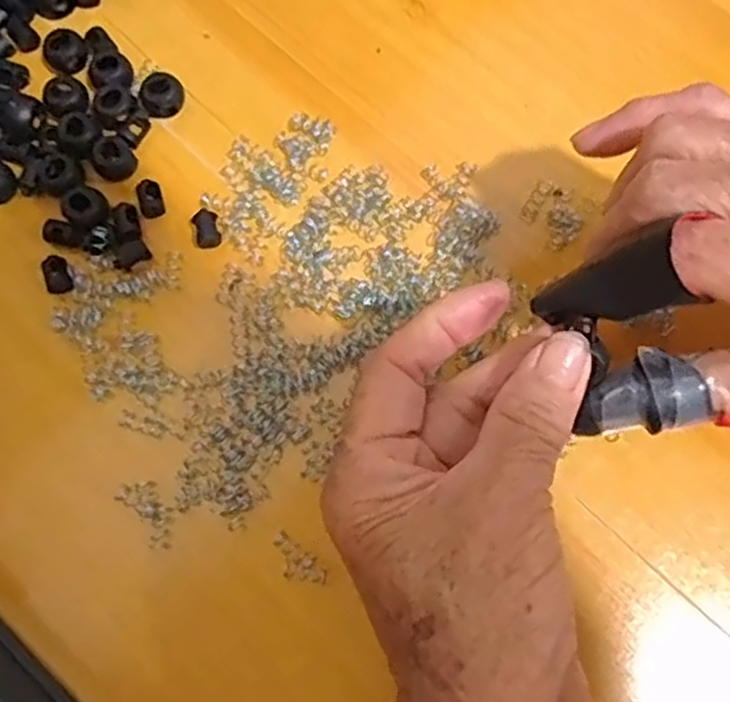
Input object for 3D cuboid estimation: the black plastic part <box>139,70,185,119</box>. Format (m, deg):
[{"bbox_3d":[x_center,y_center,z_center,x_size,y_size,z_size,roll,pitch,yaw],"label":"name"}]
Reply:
[{"bbox_3d":[-0.085,-0.106,0.306,0.018,0.012,0.017,0,75,1],"label":"black plastic part"}]

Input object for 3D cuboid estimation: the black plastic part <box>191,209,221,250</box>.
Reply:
[{"bbox_3d":[-0.063,-0.049,0.292,0.010,0.006,0.017,-16,76,-3],"label":"black plastic part"}]

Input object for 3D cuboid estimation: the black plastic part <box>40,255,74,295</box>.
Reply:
[{"bbox_3d":[-0.121,-0.030,0.288,0.009,0.004,0.016,-20,76,-4],"label":"black plastic part"}]

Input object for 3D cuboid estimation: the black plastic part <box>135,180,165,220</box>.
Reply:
[{"bbox_3d":[-0.087,-0.062,0.296,0.009,0.006,0.015,-15,76,-3],"label":"black plastic part"}]

